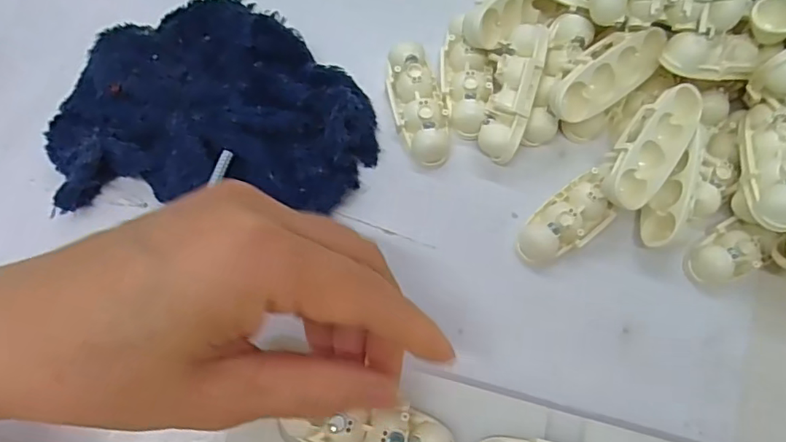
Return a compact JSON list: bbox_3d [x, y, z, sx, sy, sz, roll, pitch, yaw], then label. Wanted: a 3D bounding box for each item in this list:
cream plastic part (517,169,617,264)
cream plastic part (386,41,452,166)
[{"bbox_3d":[0.078,0.000,0.250,0.049,0.014,0.025,-38,79,-13],"label":"cream plastic part"},{"bbox_3d":[0.012,-0.055,0.263,0.025,0.016,0.058,-12,74,-7],"label":"cream plastic part"}]

